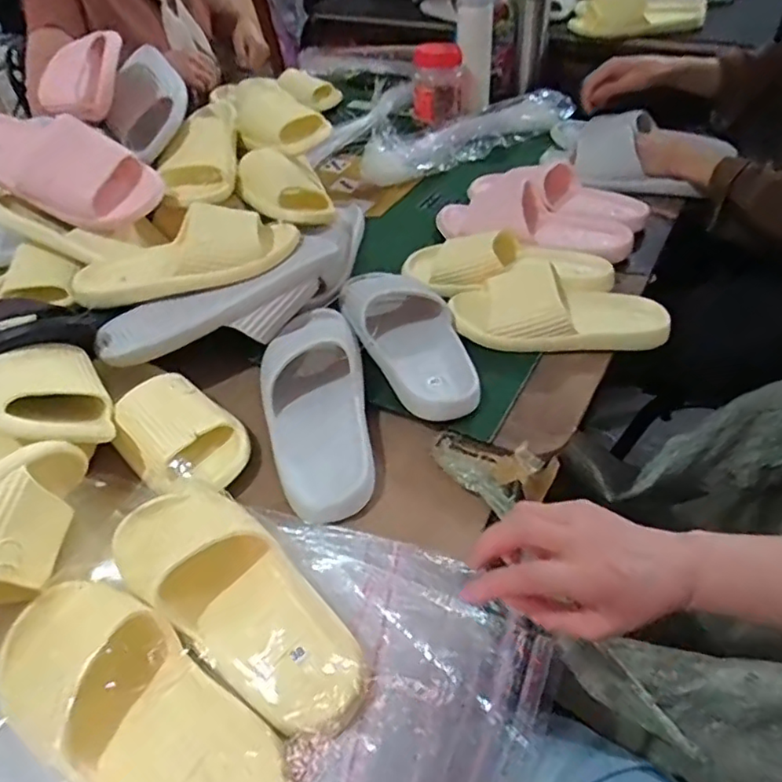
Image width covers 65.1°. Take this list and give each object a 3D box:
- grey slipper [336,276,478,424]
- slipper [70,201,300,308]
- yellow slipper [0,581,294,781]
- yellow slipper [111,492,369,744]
[{"bbox_3d":[0.018,-0.068,0.670,0.106,0.057,0.249,-17,46,-12],"label":"grey slipper"},{"bbox_3d":[-0.229,-0.160,0.677,0.244,0.059,0.083,-15,46,-11],"label":"slipper"},{"bbox_3d":[-0.172,0.201,0.405,0.244,0.053,0.097,19,49,22],"label":"yellow slipper"},{"bbox_3d":[-0.119,0.153,0.458,0.238,0.054,0.104,28,53,29],"label":"yellow slipper"}]

